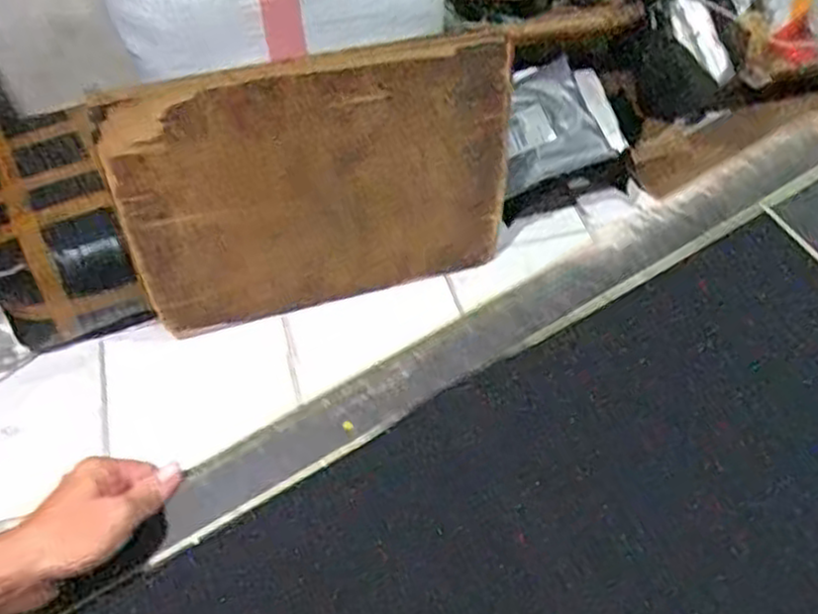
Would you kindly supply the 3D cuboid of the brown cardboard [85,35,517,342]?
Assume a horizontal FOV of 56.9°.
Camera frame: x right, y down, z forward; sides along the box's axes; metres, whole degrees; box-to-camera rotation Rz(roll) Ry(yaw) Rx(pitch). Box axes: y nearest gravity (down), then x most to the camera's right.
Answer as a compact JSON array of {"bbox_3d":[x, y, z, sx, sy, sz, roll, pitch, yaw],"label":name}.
[{"bbox_3d":[-0.182,-0.232,1.579,0.796,0.598,0.072,-11,52,-9],"label":"brown cardboard"}]

